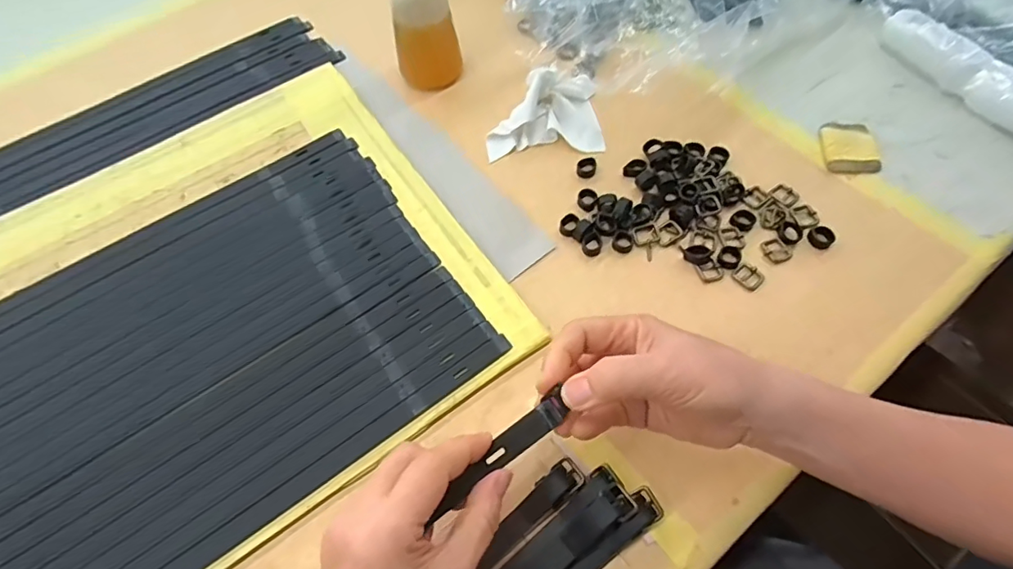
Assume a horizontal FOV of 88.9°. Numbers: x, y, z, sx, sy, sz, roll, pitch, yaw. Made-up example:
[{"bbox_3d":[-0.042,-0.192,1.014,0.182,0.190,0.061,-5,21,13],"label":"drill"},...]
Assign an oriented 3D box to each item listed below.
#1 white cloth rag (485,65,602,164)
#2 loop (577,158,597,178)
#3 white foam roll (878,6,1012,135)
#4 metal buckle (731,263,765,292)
[{"bbox_3d":[0.038,-0.170,0.497,0.107,0.033,0.085,0,62,3],"label":"white cloth rag"},{"bbox_3d":[0.075,-0.108,0.480,0.018,0.010,0.016,7,62,7],"label":"loop"},{"bbox_3d":[0.452,-0.202,0.494,0.029,0.043,0.195,-31,65,-13],"label":"white foam roll"},{"bbox_3d":[0.196,-0.006,0.419,0.021,0.004,0.022,-40,67,-17],"label":"metal buckle"}]

